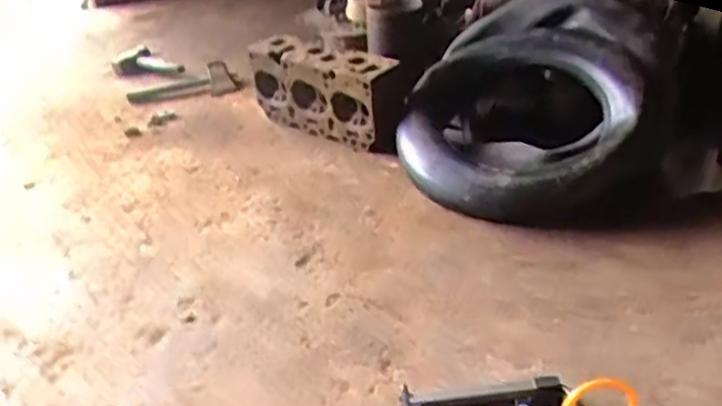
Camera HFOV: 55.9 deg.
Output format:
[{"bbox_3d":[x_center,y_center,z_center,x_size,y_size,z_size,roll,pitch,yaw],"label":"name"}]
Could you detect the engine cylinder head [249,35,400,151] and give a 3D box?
[{"bbox_3d":[-0.076,-0.248,1.462,0.357,0.176,0.102,17,39,36],"label":"engine cylinder head"}]

